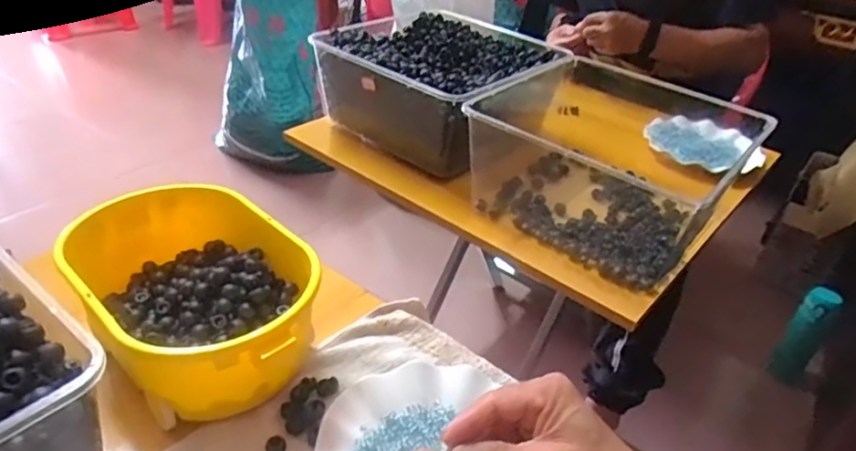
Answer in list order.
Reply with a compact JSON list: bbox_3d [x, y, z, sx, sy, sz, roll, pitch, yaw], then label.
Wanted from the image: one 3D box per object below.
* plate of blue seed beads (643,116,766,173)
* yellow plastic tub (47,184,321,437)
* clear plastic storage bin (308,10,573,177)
[{"bbox_3d":[0.445,-0.138,0.956,0.166,0.021,0.176,4,35,-2],"label":"plate of blue seed beads"},{"bbox_3d":[-0.201,0.061,0.513,0.161,0.086,0.246,-27,46,-38],"label":"yellow plastic tub"},{"bbox_3d":[0.022,-0.214,0.932,0.296,0.143,0.307,30,42,32],"label":"clear plastic storage bin"}]

